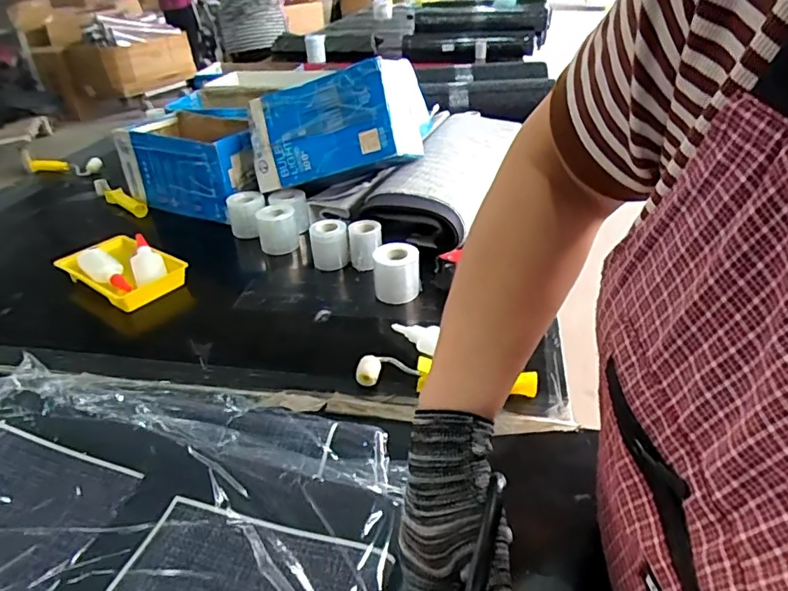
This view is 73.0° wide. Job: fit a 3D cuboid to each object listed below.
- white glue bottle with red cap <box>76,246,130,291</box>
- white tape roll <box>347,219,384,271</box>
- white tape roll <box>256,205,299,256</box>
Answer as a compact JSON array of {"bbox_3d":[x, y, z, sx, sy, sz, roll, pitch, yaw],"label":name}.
[{"bbox_3d":[-0.429,-0.039,0.801,0.098,0.025,0.044,36,46,8],"label":"white glue bottle with red cap"},{"bbox_3d":[-0.044,-0.077,0.842,0.052,0.075,0.052,-2,33,1],"label":"white tape roll"},{"bbox_3d":[-0.198,-0.113,0.910,0.063,0.081,0.063,-2,36,1],"label":"white tape roll"}]

